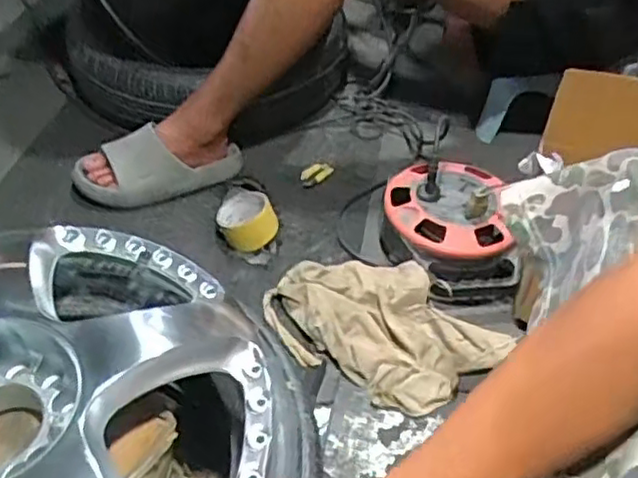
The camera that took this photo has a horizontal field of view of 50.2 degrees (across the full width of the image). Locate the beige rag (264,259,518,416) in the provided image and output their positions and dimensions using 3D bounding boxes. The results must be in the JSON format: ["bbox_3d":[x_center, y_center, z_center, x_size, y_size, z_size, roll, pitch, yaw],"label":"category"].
[{"bbox_3d":[0.088,0.110,0.908,0.310,0.055,0.198,29,47,24],"label":"beige rag"}]

